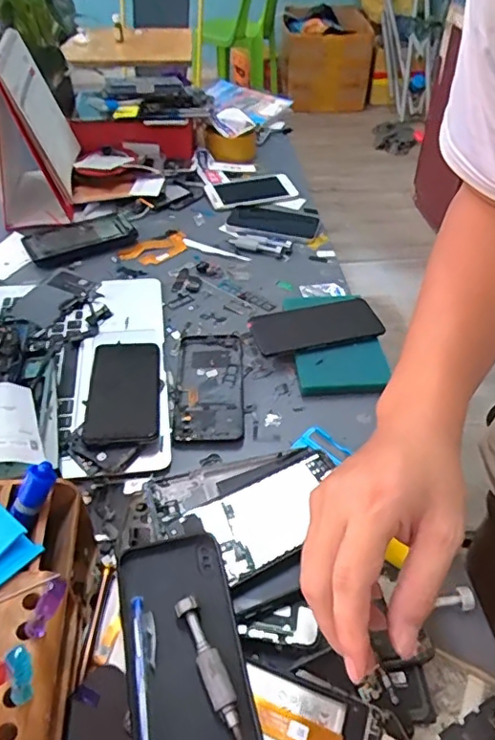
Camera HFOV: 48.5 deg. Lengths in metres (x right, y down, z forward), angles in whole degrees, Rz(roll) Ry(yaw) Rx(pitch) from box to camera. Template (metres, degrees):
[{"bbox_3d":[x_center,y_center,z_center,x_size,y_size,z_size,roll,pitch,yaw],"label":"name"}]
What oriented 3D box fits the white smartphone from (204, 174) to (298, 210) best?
[{"bbox_3d":[0.004,-0.315,0.965,0.150,0.011,0.087,-17,47,-17],"label":"white smartphone"}]

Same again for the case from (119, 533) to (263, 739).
[{"bbox_3d":[-0.043,0.192,0.383,0.076,0.019,0.156,-10,45,-11],"label":"case"}]

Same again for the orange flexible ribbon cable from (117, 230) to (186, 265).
[{"bbox_3d":[-0.139,-0.185,0.841,0.109,0.008,0.057,-32,52,-29],"label":"orange flexible ribbon cable"}]

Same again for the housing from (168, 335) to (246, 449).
[{"bbox_3d":[-0.046,0.021,0.629,0.084,0.014,0.165,-1,44,-1],"label":"housing"}]

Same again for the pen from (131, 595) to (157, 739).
[{"bbox_3d":[-0.065,0.215,0.354,0.015,0.010,0.139,-7,45,-8],"label":"pen"}]

